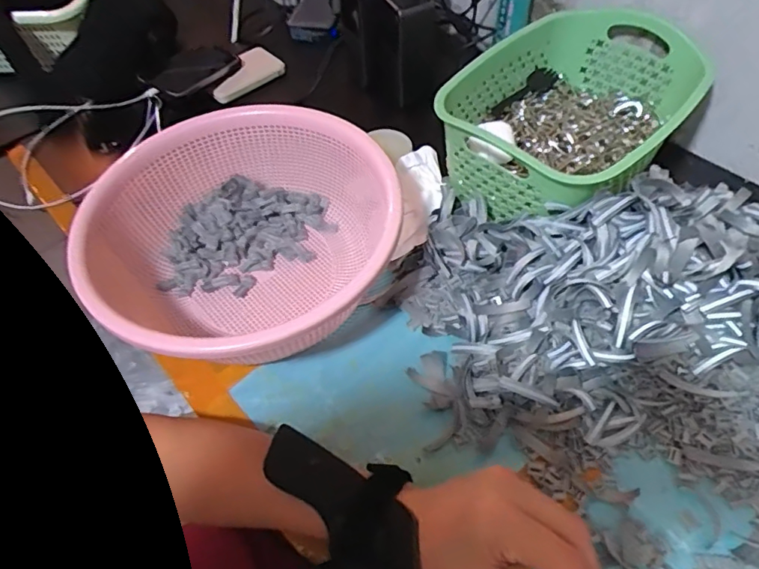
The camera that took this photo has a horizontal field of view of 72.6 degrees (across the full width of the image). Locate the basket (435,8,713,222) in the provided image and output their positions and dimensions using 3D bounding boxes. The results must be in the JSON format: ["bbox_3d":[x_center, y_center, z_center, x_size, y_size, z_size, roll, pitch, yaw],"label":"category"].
[{"bbox_3d":[0.201,-0.181,0.552,0.208,0.095,0.274,31,62,22],"label":"basket"}]

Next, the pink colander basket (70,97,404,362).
[{"bbox_3d":[-0.117,-0.041,0.494,0.272,0.105,0.284,-13,55,-6],"label":"pink colander basket"}]

